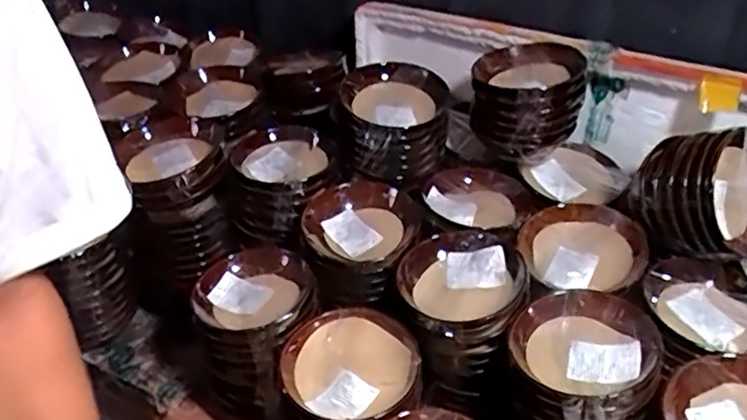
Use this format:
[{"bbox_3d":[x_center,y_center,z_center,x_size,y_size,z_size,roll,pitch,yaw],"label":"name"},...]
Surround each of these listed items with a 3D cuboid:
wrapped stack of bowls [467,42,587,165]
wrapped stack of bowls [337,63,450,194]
[{"bbox_3d":[0.201,-0.143,0.852,0.138,0.120,0.135,10,37,11],"label":"wrapped stack of bowls"},{"bbox_3d":[0.026,-0.109,0.834,0.140,0.116,0.124,5,36,4],"label":"wrapped stack of bowls"}]

